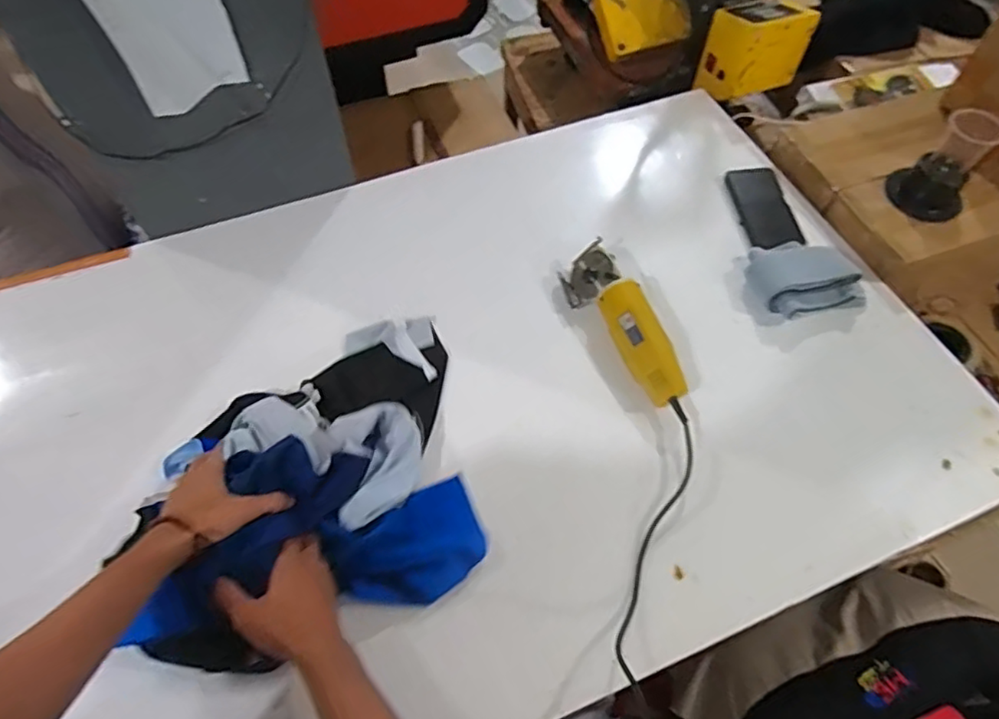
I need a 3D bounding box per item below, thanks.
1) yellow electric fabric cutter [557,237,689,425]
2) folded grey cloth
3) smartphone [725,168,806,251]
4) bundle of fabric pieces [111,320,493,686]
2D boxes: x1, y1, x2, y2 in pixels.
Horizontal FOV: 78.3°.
[{"bbox_3d":[0.168,-0.040,0.810,0.076,0.064,0.273,-20,60,-12],"label":"yellow electric fabric cutter"},{"bbox_3d":[0.424,-0.118,0.859,0.147,0.040,0.120,-11,59,-7],"label":"folded grey cloth"},{"bbox_3d":[0.408,-0.235,0.950,0.084,0.011,0.164,-6,58,-4],"label":"smartphone"},{"bbox_3d":[-0.195,0.110,0.693,0.338,0.112,0.355,-17,60,-10],"label":"bundle of fabric pieces"}]

